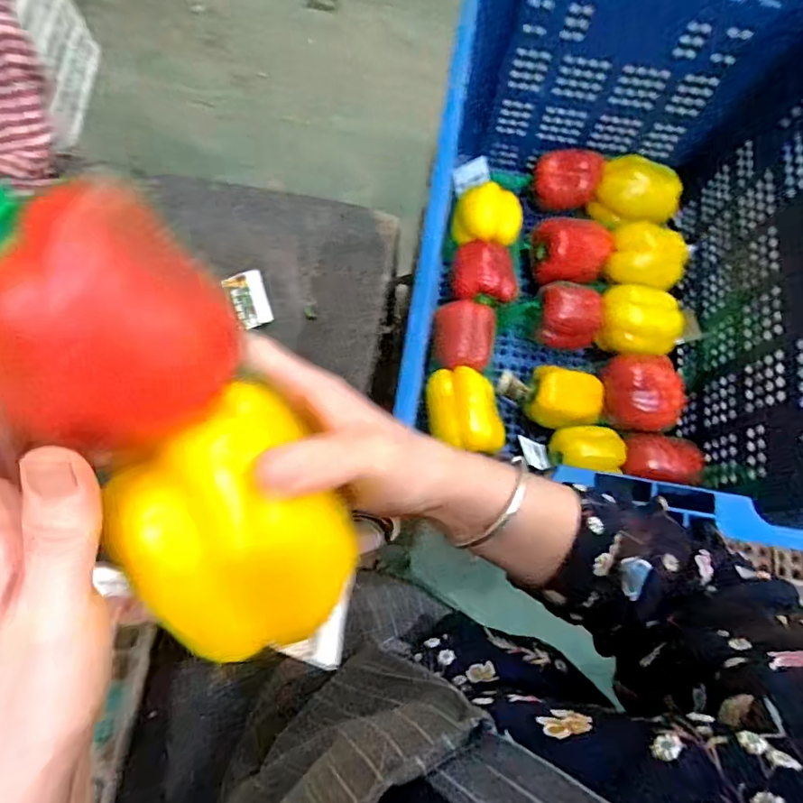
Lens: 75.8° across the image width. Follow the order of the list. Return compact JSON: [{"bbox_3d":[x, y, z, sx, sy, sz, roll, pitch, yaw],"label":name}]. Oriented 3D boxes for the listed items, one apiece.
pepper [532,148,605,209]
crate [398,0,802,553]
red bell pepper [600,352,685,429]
[{"bbox_3d":[0.238,-0.316,0.739,0.093,0.062,0.061,6,75,2],"label":"pepper"},{"bbox_3d":[0.239,-0.157,0.606,0.391,0.317,0.565,12,76,3],"label":"crate"},{"bbox_3d":[0.302,-0.013,0.658,0.083,0.072,0.106,-6,75,-1],"label":"red bell pepper"}]

